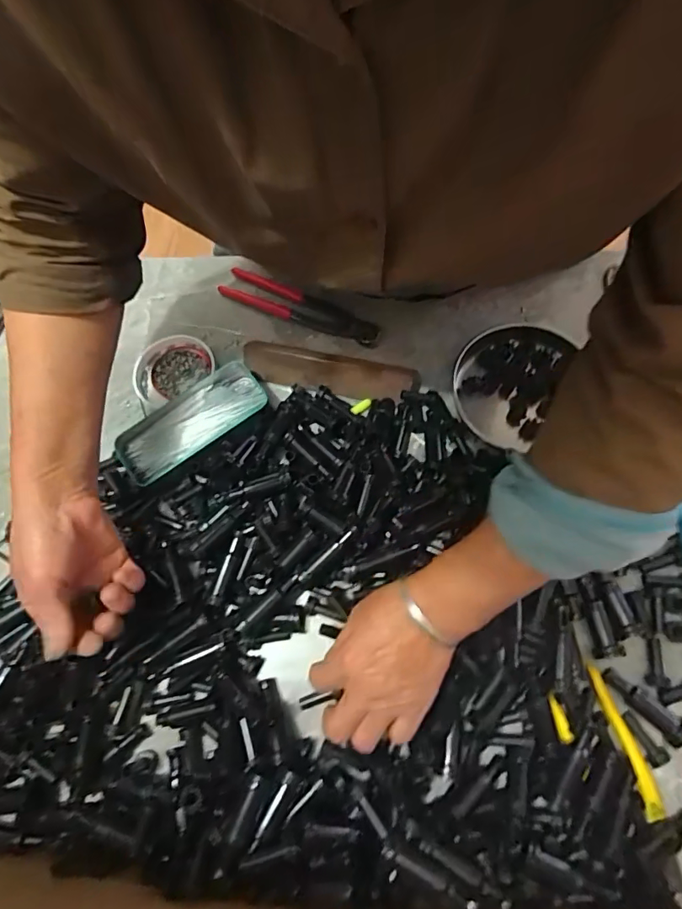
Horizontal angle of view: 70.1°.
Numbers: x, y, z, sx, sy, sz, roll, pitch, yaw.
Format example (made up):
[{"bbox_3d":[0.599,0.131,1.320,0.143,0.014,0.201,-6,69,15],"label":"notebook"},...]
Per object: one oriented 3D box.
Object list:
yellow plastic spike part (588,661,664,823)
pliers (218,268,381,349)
[{"bbox_3d":[0.221,0.222,0.379,0.014,0.010,0.108,-17,69,-2],"label":"yellow plastic spike part"},{"bbox_3d":[-0.048,-0.167,0.550,0.199,0.022,0.041,26,74,13],"label":"pliers"}]

